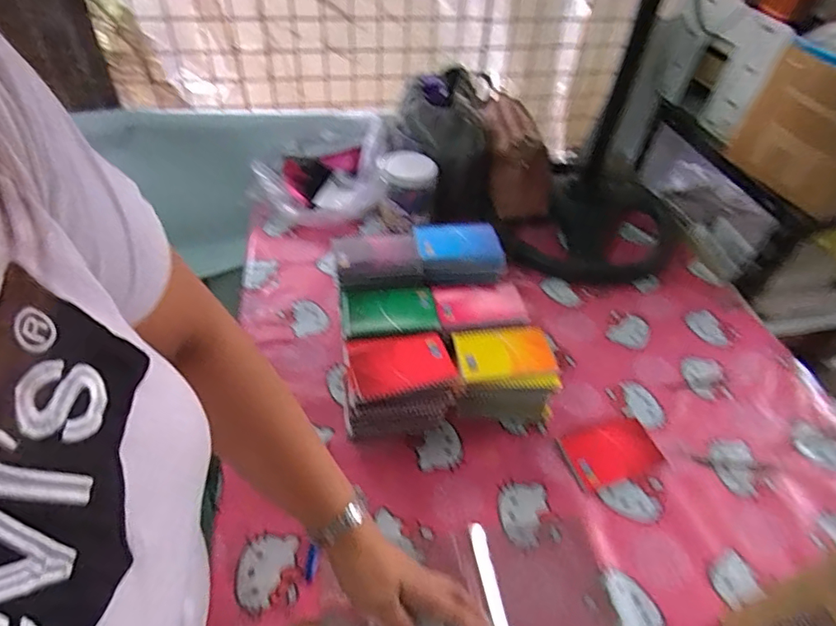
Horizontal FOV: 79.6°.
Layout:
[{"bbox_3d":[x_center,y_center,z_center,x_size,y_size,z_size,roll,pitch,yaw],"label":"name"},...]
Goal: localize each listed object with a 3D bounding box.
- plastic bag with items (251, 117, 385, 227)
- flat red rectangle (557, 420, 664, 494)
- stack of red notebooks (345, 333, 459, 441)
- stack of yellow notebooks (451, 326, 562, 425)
[{"bbox_3d":[-0.198,-0.277,1.026,0.265,0.157,0.196,0,46,-5],"label":"plastic bag with items"},{"bbox_3d":[0.268,0.192,0.698,0.131,0.011,0.082,-13,48,-16],"label":"flat red rectangle"},{"bbox_3d":[-0.028,0.101,0.704,0.143,0.102,0.098,-5,46,-9],"label":"stack of red notebooks"},{"bbox_3d":[0.120,0.093,0.728,0.138,0.091,0.109,1,46,-4],"label":"stack of yellow notebooks"}]

